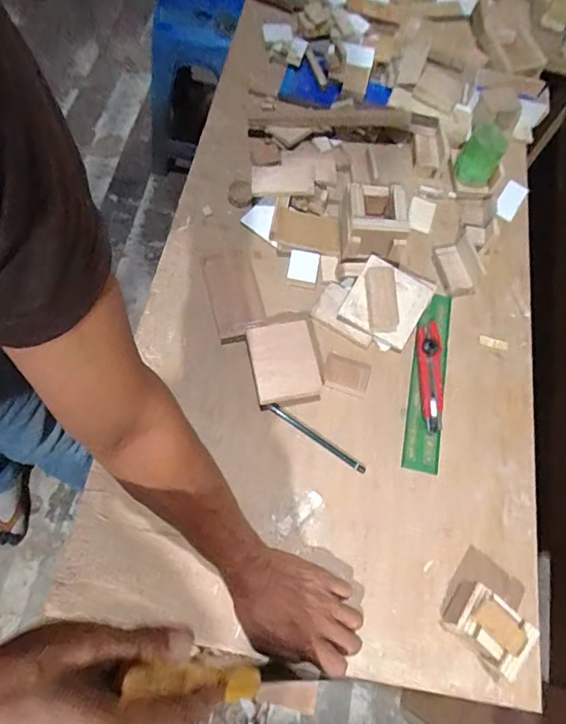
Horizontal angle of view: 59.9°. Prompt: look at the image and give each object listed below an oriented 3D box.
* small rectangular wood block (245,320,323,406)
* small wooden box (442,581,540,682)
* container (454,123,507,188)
[{"bbox_3d":[0.002,0.001,0.625,0.089,0.038,0.099,-10,69,-9],"label":"small rectangular wood block"},{"bbox_3d":[0.210,0.273,0.512,0.082,0.051,0.057,41,70,12],"label":"small wooden box"},{"bbox_3d":[0.294,-0.310,0.727,0.058,0.064,0.066,29,67,7],"label":"container"}]

